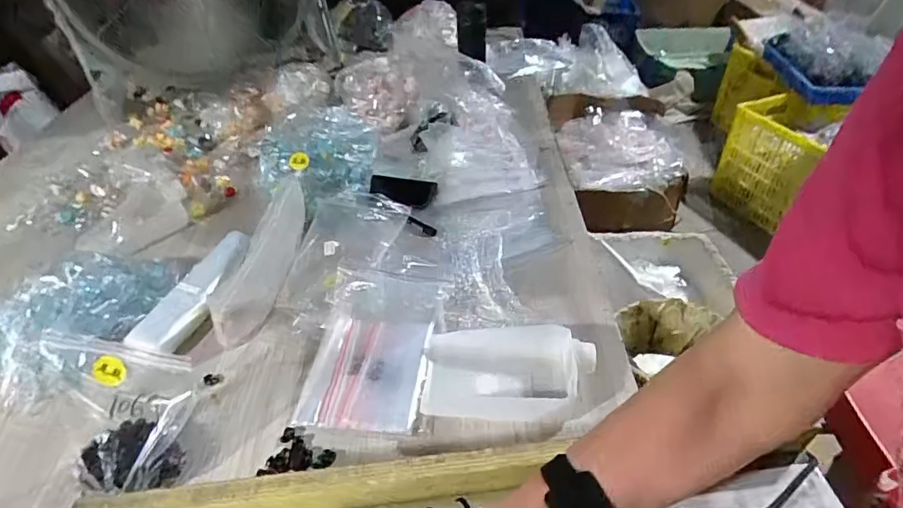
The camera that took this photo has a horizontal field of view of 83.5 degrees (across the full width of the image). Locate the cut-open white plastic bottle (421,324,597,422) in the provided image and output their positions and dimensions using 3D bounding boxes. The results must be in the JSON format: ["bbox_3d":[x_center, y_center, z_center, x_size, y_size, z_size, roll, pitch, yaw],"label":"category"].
[{"bbox_3d":[0.069,0.137,0.605,0.204,0.043,0.119,-1,41,1],"label":"cut-open white plastic bottle"}]

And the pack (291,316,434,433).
[{"bbox_3d":[-0.106,0.143,0.631,0.148,0.030,0.147,2,41,4],"label":"pack"}]

